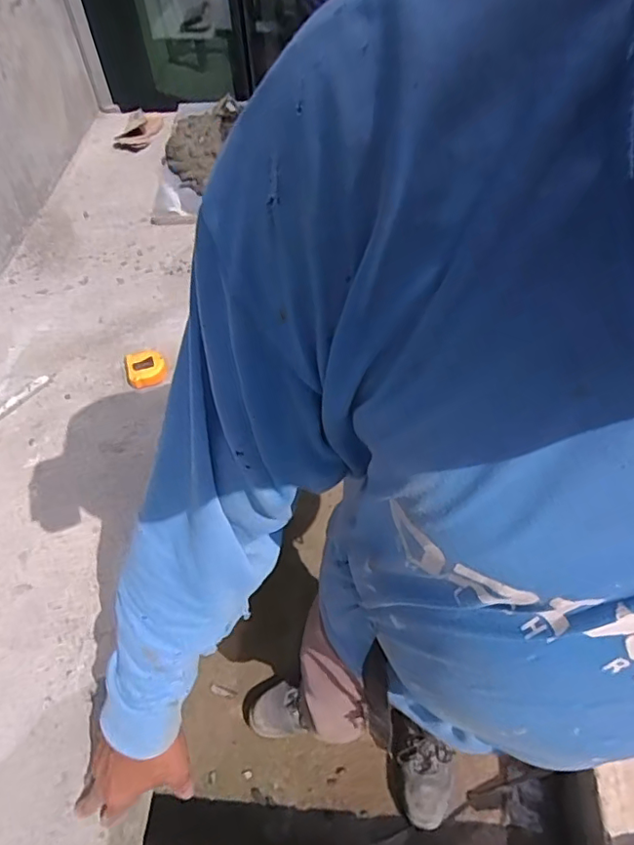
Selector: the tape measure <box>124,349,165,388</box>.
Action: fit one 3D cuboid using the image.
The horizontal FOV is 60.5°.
[{"bbox_3d":[-0.276,-0.085,0.875,0.061,0.034,0.062,-1,55,1],"label":"tape measure"}]

